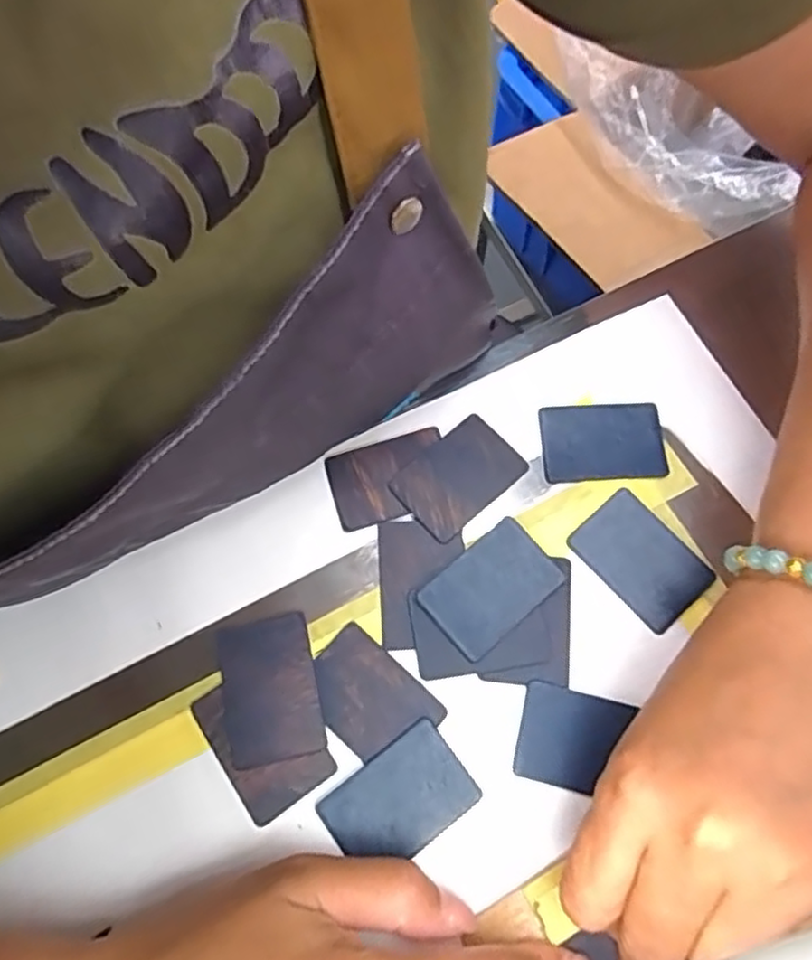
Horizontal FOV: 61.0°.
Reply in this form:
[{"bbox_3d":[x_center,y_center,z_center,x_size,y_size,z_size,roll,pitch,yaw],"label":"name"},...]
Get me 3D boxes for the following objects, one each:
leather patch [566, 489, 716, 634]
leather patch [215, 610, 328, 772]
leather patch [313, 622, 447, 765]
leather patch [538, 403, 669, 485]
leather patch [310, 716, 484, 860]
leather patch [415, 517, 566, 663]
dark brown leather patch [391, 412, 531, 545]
[{"bbox_3d":[0.095,0.032,0.280,0.034,0.004,0.051,-40,76,-12],"label":"leather patch"},{"bbox_3d":[-0.052,0.079,0.263,0.035,0.004,0.052,-12,72,-4],"label":"leather patch"},{"bbox_3d":[-0.015,0.083,0.262,0.049,0.004,0.034,42,76,13],"label":"leather patch"},{"bbox_3d":[0.085,-0.016,0.297,0.052,0.004,0.034,-3,71,-1],"label":"leather patch"},{"bbox_3d":[-0.003,0.117,0.250,0.051,0.004,0.035,-36,75,-11],"label":"leather patch"},{"bbox_3d":[0.033,0.043,0.274,0.051,0.004,0.035,-38,77,-14],"label":"leather patch"},{"bbox_3d":[0.022,-0.002,0.290,0.051,0.004,0.034,-41,76,-13],"label":"dark brown leather patch"}]

